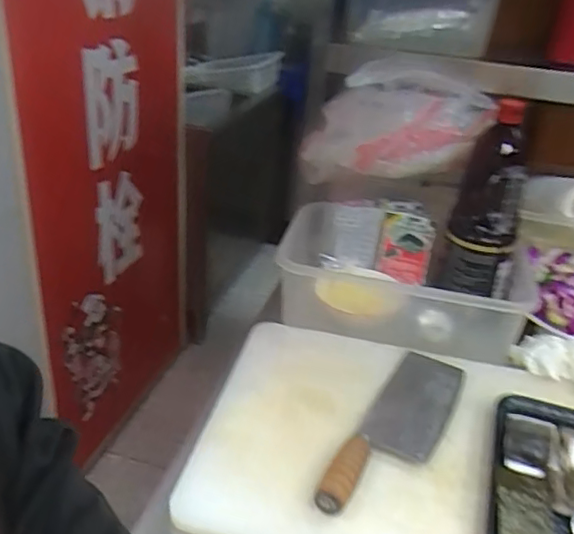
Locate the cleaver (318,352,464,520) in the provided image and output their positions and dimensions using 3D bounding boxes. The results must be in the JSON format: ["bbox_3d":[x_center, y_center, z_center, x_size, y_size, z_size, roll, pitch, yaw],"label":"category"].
[{"bbox_3d":[0.129,0.171,0.676,0.084,0.032,0.299,17,30,22],"label":"cleaver"}]

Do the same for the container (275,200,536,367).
[{"bbox_3d":[0.170,0.014,0.874,0.336,0.117,0.206,13,29,14],"label":"container"}]

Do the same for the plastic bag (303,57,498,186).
[{"bbox_3d":[0.150,-0.199,0.877,0.252,0.178,0.128,8,28,6],"label":"plastic bag"}]

